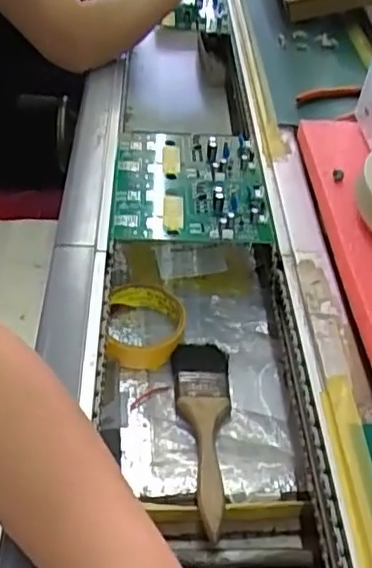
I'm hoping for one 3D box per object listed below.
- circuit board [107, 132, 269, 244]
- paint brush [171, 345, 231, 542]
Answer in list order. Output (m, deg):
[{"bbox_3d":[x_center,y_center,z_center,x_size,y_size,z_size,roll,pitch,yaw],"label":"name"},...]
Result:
[{"bbox_3d":[0.002,-0.111,0.676,0.157,0.025,0.192,1,43,-4],"label":"circuit board"},{"bbox_3d":[0.014,0.119,0.533,0.051,0.025,0.195,3,43,-2],"label":"paint brush"}]

